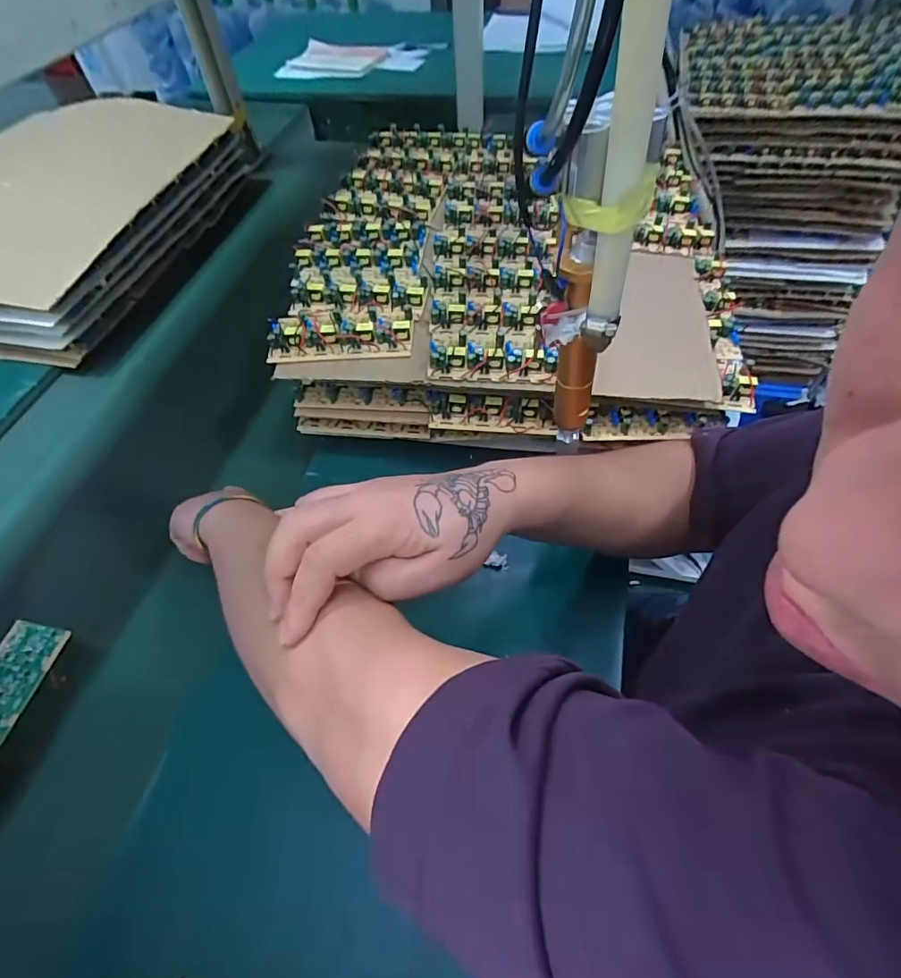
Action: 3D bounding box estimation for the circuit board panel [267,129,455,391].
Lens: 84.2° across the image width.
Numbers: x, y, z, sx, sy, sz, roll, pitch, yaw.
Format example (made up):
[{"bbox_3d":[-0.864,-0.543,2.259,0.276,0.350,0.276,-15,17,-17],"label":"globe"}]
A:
[{"bbox_3d":[-0.087,-0.301,0.580,0.151,0.031,0.462,1,56,5],"label":"circuit board panel"}]

